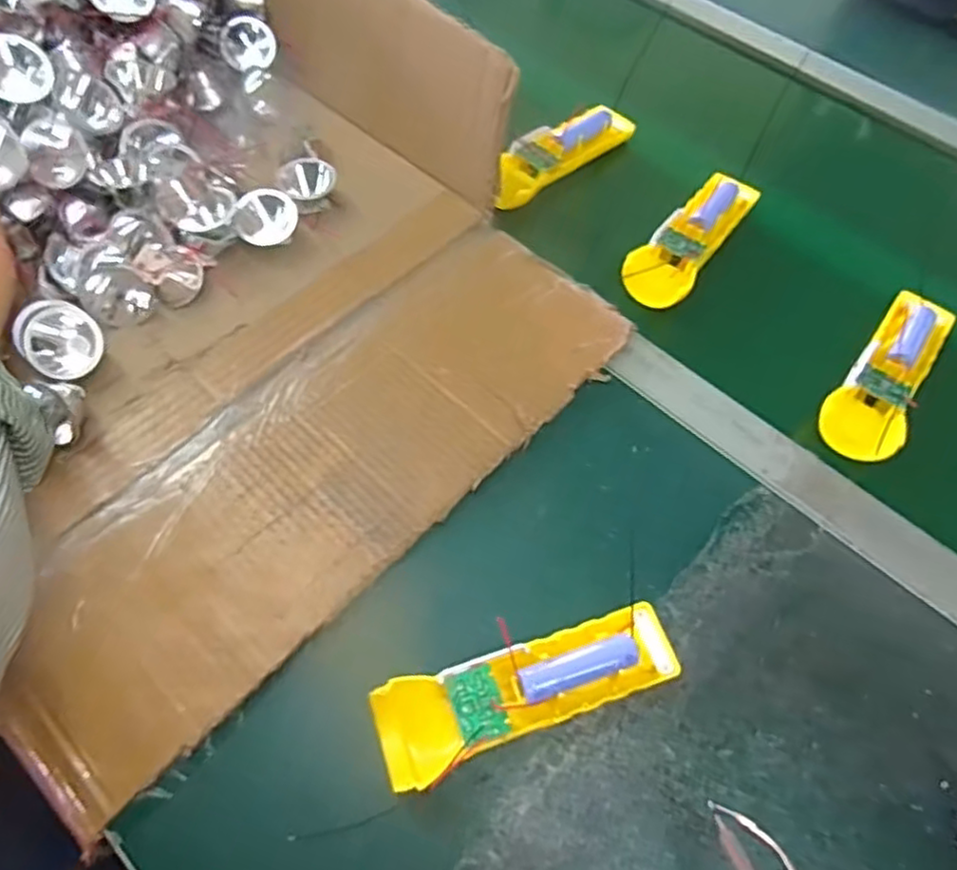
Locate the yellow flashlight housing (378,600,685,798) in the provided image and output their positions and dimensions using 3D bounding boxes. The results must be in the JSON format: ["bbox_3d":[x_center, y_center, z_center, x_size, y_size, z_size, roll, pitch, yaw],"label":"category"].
[{"bbox_3d":[0.029,0.134,0.349,0.160,0.031,0.046,-15,63,-12],"label":"yellow flashlight housing"}]

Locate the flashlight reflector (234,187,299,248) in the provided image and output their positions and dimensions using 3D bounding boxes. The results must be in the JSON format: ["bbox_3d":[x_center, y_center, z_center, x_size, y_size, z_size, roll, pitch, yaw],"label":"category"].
[{"bbox_3d":[-0.156,-0.160,0.487,0.043,0.022,0.037,-21,109,-11],"label":"flashlight reflector"}]

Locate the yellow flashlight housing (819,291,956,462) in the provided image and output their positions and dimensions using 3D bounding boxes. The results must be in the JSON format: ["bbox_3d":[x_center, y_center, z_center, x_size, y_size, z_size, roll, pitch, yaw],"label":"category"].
[{"bbox_3d":[0.297,-0.044,0.470,0.052,0.021,0.153,39,65,16],"label":"yellow flashlight housing"}]

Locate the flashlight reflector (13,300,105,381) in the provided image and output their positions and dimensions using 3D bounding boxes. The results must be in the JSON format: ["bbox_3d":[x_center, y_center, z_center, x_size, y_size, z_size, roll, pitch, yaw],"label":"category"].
[{"bbox_3d":[-0.264,-0.060,0.418,0.017,0.043,0.049,-12,63,30],"label":"flashlight reflector"}]

